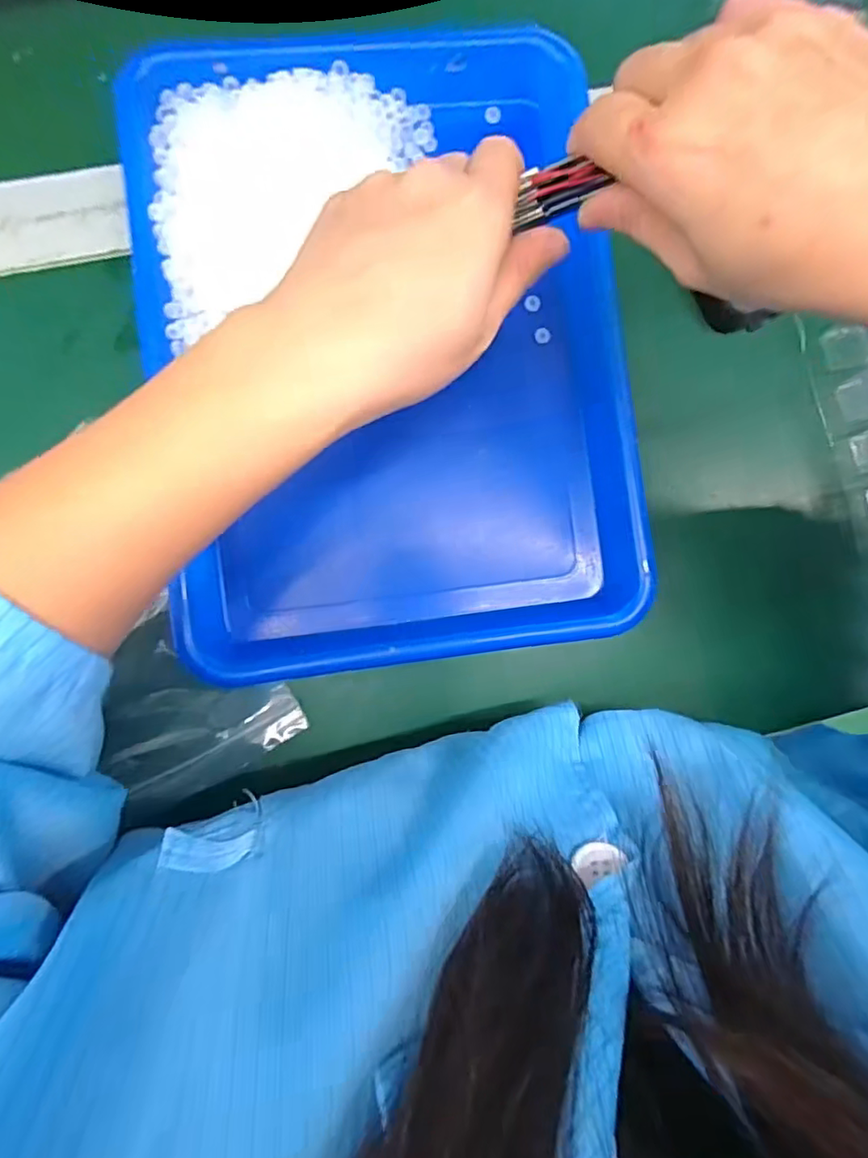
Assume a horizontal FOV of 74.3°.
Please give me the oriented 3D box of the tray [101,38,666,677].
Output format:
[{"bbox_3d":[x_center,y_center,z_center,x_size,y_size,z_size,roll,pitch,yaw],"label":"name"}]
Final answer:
[{"bbox_3d":[-0.024,-0.127,0.325,0.246,0.059,0.343,-7,86,-5],"label":"tray"}]

